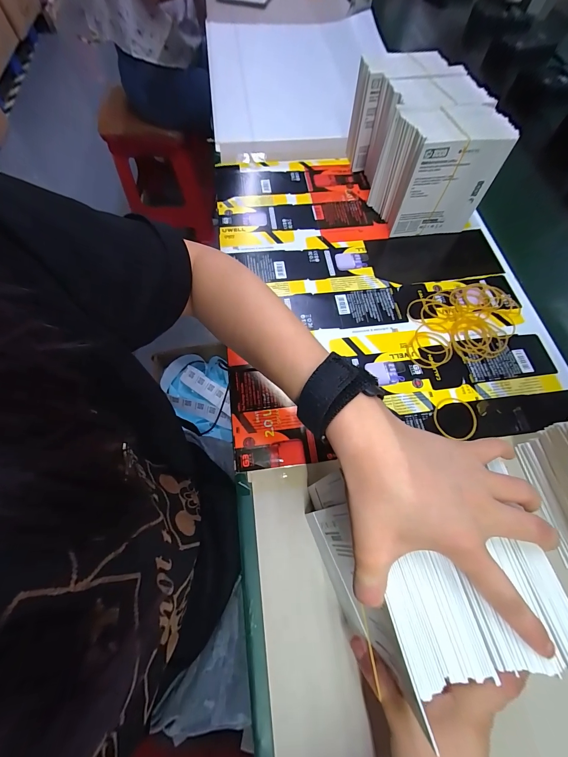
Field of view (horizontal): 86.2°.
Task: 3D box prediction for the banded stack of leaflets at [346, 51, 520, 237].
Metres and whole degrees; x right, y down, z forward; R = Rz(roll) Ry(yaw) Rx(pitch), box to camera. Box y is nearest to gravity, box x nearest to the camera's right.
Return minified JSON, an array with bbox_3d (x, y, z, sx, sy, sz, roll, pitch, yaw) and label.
[{"bbox_3d":[0.185,-0.334,0.435,0.127,0.123,0.230,-10,66,-6],"label":"banded stack of leaflets"}]

